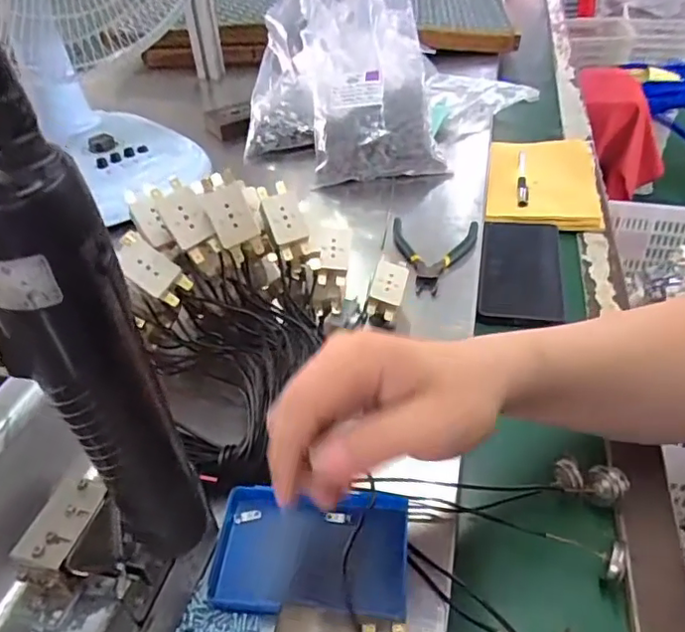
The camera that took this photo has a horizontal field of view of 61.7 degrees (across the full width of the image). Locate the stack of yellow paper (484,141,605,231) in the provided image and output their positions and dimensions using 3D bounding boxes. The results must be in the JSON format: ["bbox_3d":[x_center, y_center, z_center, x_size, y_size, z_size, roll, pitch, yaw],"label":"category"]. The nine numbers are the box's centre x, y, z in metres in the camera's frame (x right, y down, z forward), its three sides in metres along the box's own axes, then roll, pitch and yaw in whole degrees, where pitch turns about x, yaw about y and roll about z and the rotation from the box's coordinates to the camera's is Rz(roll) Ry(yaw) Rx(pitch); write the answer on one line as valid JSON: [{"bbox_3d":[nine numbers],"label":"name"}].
[{"bbox_3d":[0.247,-0.174,0.709,0.128,0.008,0.218,7,41,12],"label":"stack of yellow paper"}]

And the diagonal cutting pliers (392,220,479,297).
[{"bbox_3d":[0.089,-0.061,0.572,0.086,0.012,0.117,5,41,10],"label":"diagonal cutting pliers"}]

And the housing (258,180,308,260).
[{"bbox_3d":[-0.044,-0.071,0.420,0.024,0.015,0.057,-20,83,-19],"label":"housing"}]

